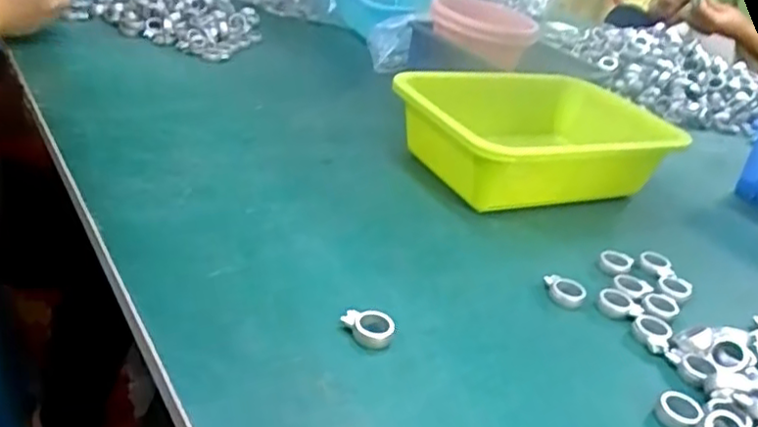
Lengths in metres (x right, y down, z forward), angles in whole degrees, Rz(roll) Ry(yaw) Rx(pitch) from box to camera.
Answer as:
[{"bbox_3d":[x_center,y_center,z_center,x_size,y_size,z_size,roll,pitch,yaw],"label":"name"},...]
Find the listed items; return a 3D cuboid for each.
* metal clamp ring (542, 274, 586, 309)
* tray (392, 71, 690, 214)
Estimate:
[{"bbox_3d":[0.141,0.060,0.489,0.032,0.012,0.024,19,31,13],"label":"metal clamp ring"},{"bbox_3d":[0.163,-0.078,0.654,0.268,0.082,0.169,-2,32,-22],"label":"tray"}]

